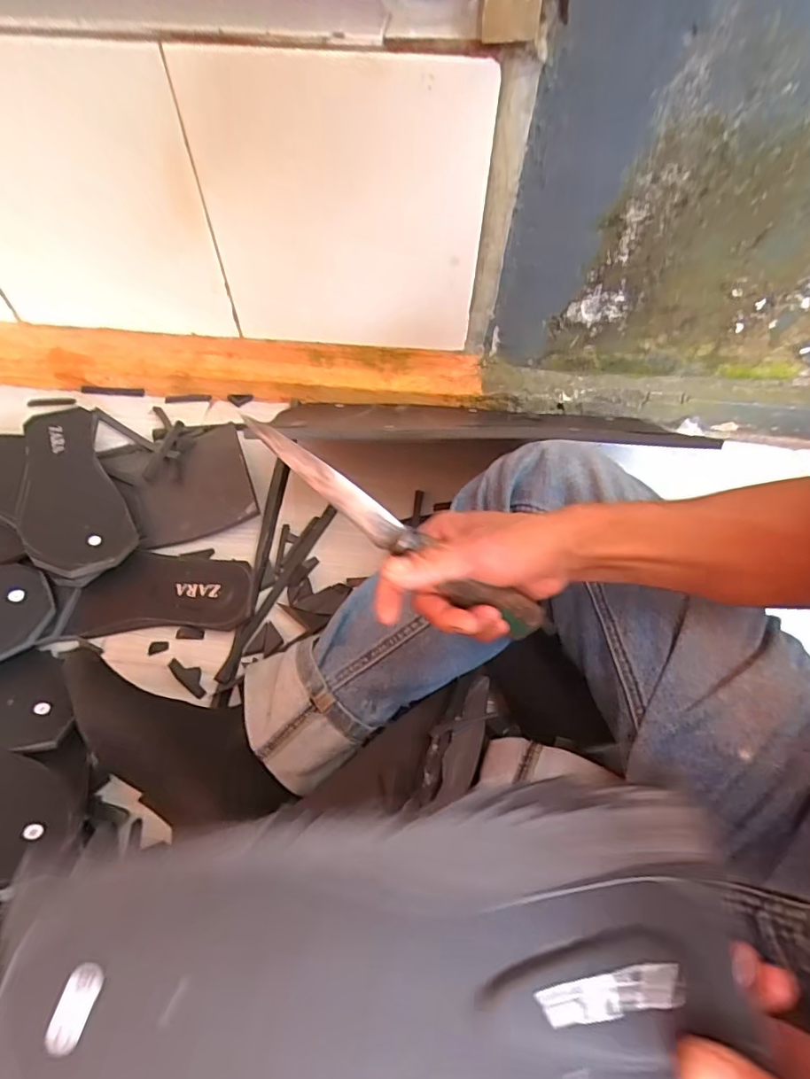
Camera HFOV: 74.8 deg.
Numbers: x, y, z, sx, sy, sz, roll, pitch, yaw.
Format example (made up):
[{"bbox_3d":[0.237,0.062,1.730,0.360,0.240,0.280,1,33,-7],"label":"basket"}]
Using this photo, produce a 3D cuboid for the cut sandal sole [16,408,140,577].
[{"bbox_3d":[-0.379,-0.059,0.593,0.097,0.014,0.263,-23,57,-21],"label":"cut sandal sole"}]

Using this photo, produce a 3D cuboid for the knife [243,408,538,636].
[{"bbox_3d":[-0.002,-0.002,0.317,0.213,0.021,0.018,34,58,-12],"label":"knife"}]

